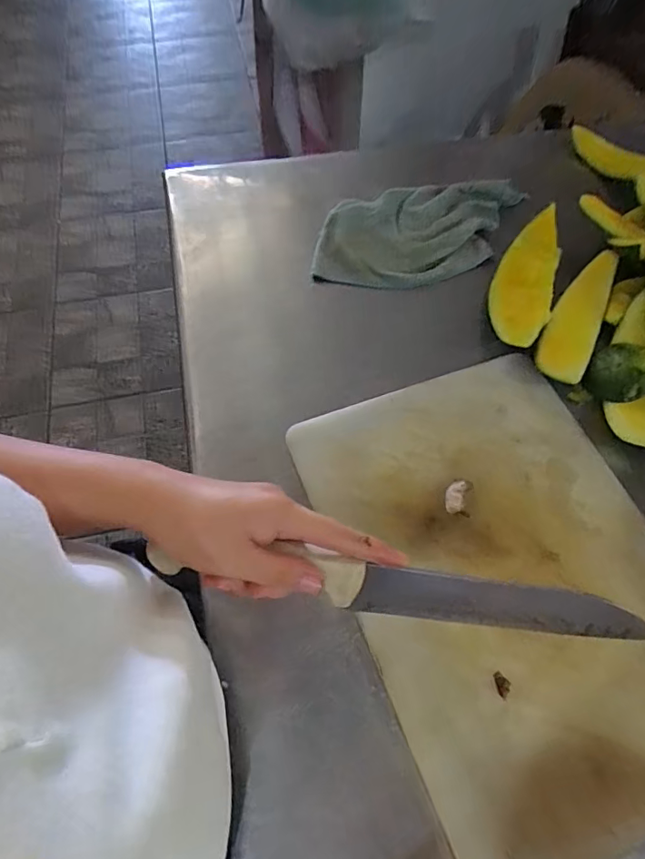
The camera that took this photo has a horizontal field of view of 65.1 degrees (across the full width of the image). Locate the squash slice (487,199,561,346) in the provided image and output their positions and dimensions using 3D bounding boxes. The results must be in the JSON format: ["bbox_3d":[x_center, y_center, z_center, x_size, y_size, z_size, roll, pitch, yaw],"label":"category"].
[{"bbox_3d":[0.203,-0.148,0.497,0.059,0.032,0.156,21,66,9],"label":"squash slice"}]

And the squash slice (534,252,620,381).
[{"bbox_3d":[0.252,-0.114,0.493,0.047,0.015,0.156,25,65,12],"label":"squash slice"}]

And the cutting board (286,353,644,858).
[{"bbox_3d":[0.154,0.123,0.370,0.246,0.013,0.390,-20,67,-10],"label":"cutting board"}]

